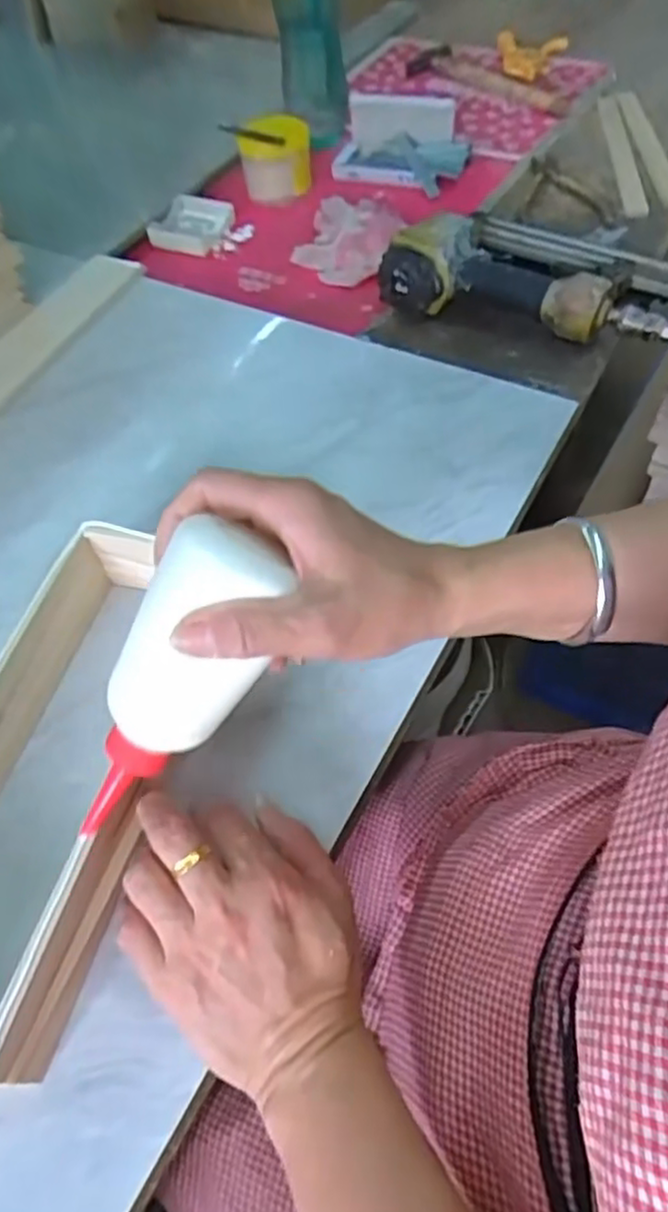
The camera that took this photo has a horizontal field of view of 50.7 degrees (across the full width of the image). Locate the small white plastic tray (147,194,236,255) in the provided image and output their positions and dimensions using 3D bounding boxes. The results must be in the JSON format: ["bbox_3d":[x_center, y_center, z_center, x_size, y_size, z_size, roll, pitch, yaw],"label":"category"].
[{"bbox_3d":[-0.158,-0.425,0.783,0.076,0.023,0.073,19,59,15],"label":"small white plastic tray"}]

